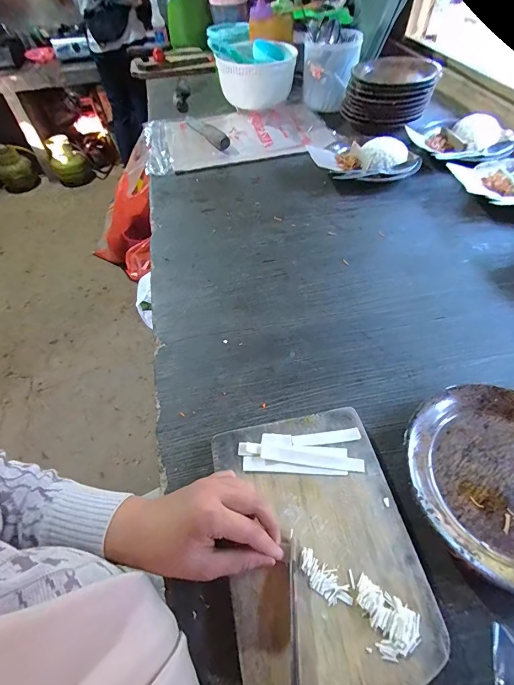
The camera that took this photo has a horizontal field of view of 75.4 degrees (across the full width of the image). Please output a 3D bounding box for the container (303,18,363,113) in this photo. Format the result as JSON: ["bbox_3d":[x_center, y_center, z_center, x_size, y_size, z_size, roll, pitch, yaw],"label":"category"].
[{"bbox_3d":[0.187,-0.711,0.857,0.131,0.147,0.123,4,54,6],"label":"container"}]

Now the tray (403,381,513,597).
[{"bbox_3d":[0.234,0.129,0.316,0.177,0.027,0.176,-2,54,2],"label":"tray"}]

